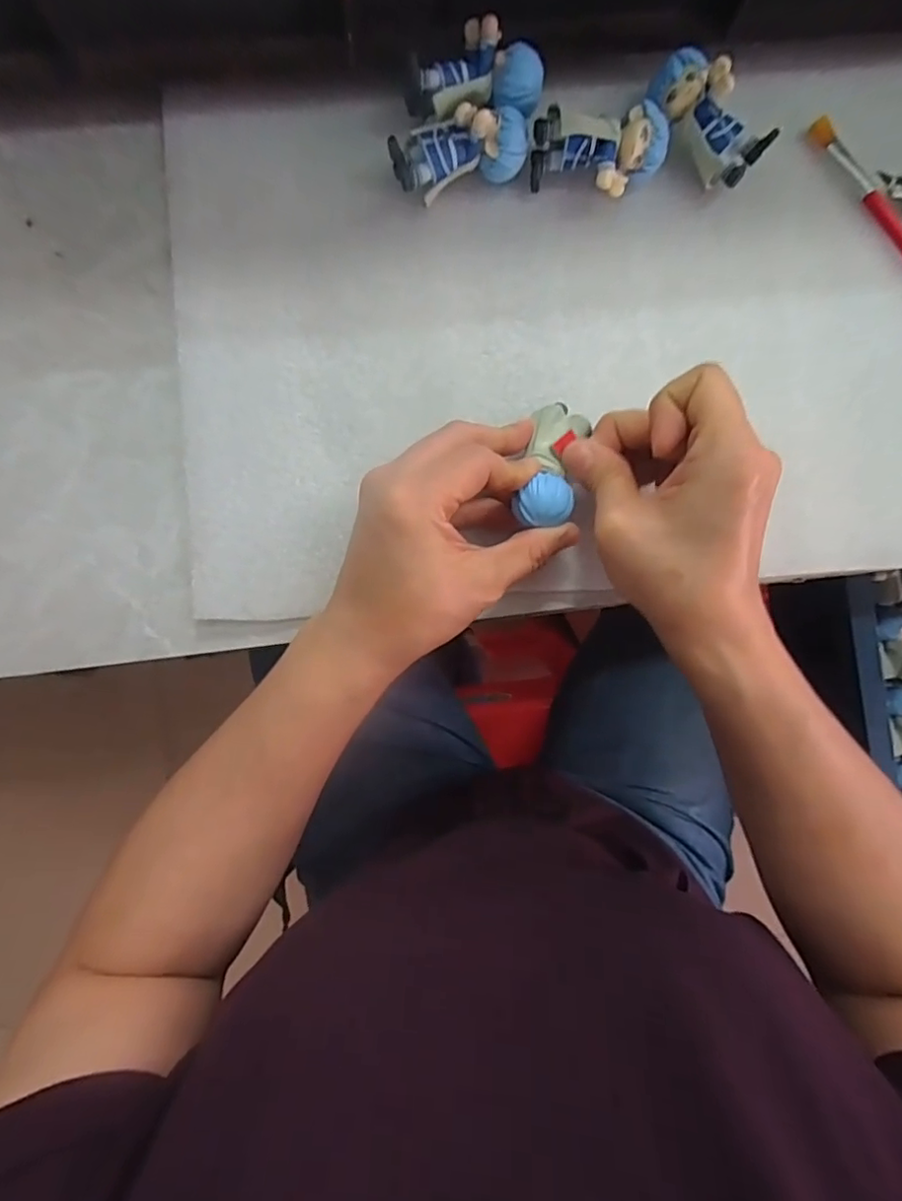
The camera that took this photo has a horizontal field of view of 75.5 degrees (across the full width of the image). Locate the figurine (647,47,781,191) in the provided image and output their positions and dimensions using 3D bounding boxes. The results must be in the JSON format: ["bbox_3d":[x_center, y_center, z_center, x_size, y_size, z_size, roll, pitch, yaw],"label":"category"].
[{"bbox_3d":[0.119,-0.225,0.274,0.060,0.034,0.024,41,89,-3],"label":"figurine"}]

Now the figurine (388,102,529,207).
[{"bbox_3d":[0.004,-0.206,0.267,0.061,0.034,0.025,-15,91,-3],"label":"figurine"}]

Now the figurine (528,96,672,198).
[{"bbox_3d":[0.070,-0.209,0.275,0.060,0.026,0.034,-6,91,-3],"label":"figurine"}]

